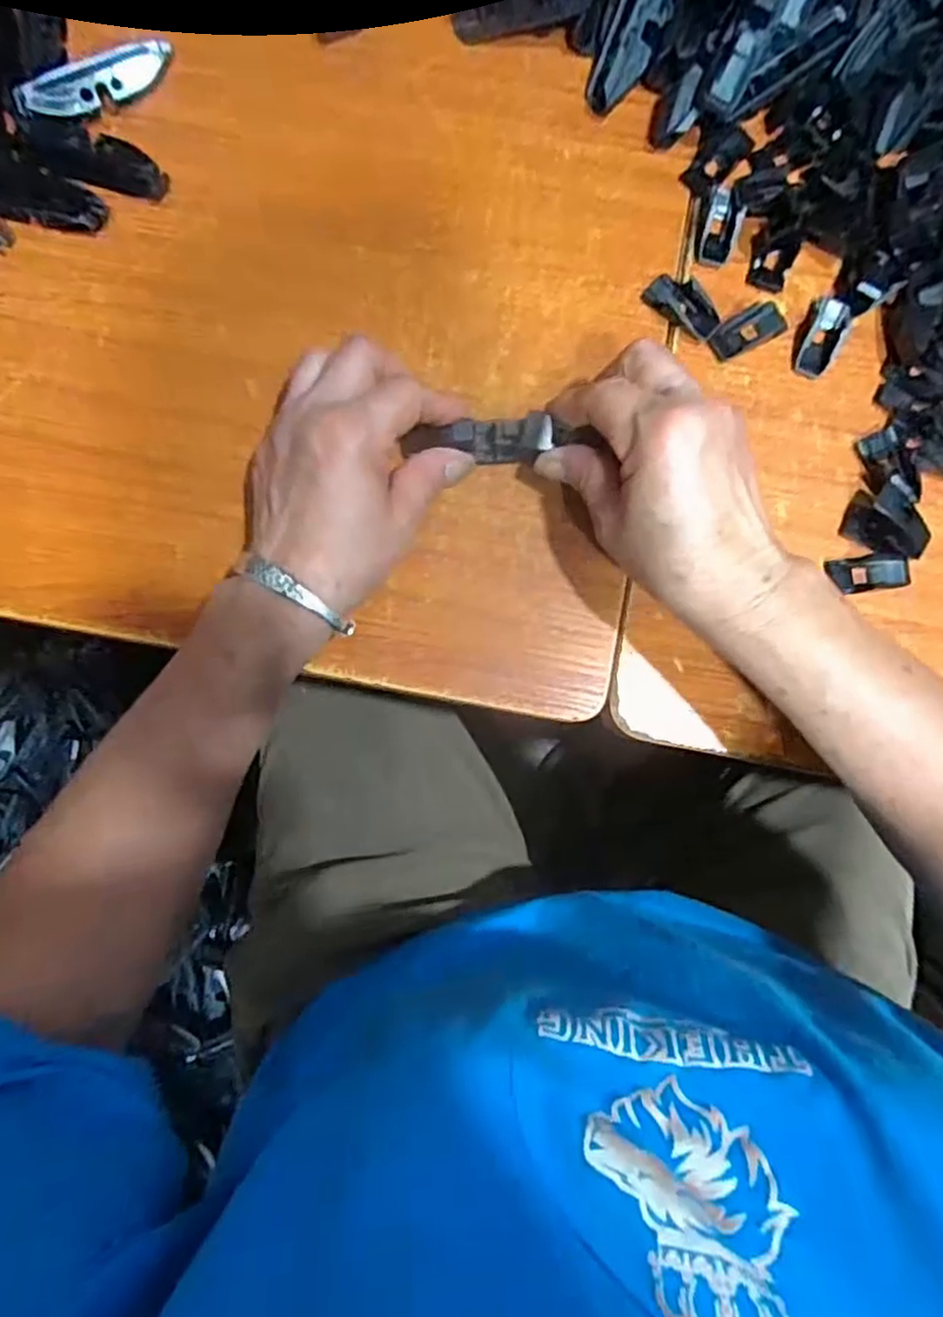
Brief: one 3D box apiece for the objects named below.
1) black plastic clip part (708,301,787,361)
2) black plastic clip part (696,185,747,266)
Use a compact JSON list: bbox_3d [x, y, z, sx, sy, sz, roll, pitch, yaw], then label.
[{"bbox_3d":[0.146,-0.174,0.367,0.042,0.006,0.019,-27,87,-3],"label":"black plastic clip part"},{"bbox_3d":[0.130,-0.228,0.366,0.019,0.010,0.039,15,85,0],"label":"black plastic clip part"}]

